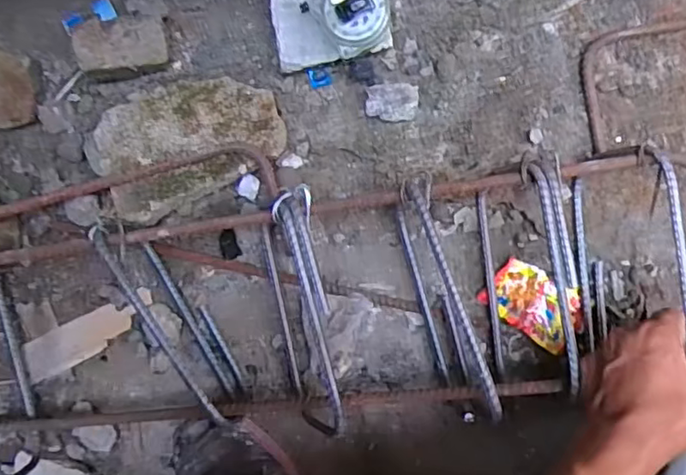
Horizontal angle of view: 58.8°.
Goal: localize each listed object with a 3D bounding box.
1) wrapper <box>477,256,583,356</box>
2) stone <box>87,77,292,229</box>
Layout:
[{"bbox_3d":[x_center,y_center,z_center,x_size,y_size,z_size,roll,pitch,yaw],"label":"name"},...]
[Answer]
[{"bbox_3d":[0.179,0.061,0.567,0.087,0.016,0.058,35,90,6],"label":"wrapper"},{"bbox_3d":[-0.148,-0.093,0.576,0.179,0.048,0.114,-28,84,3],"label":"stone"}]

